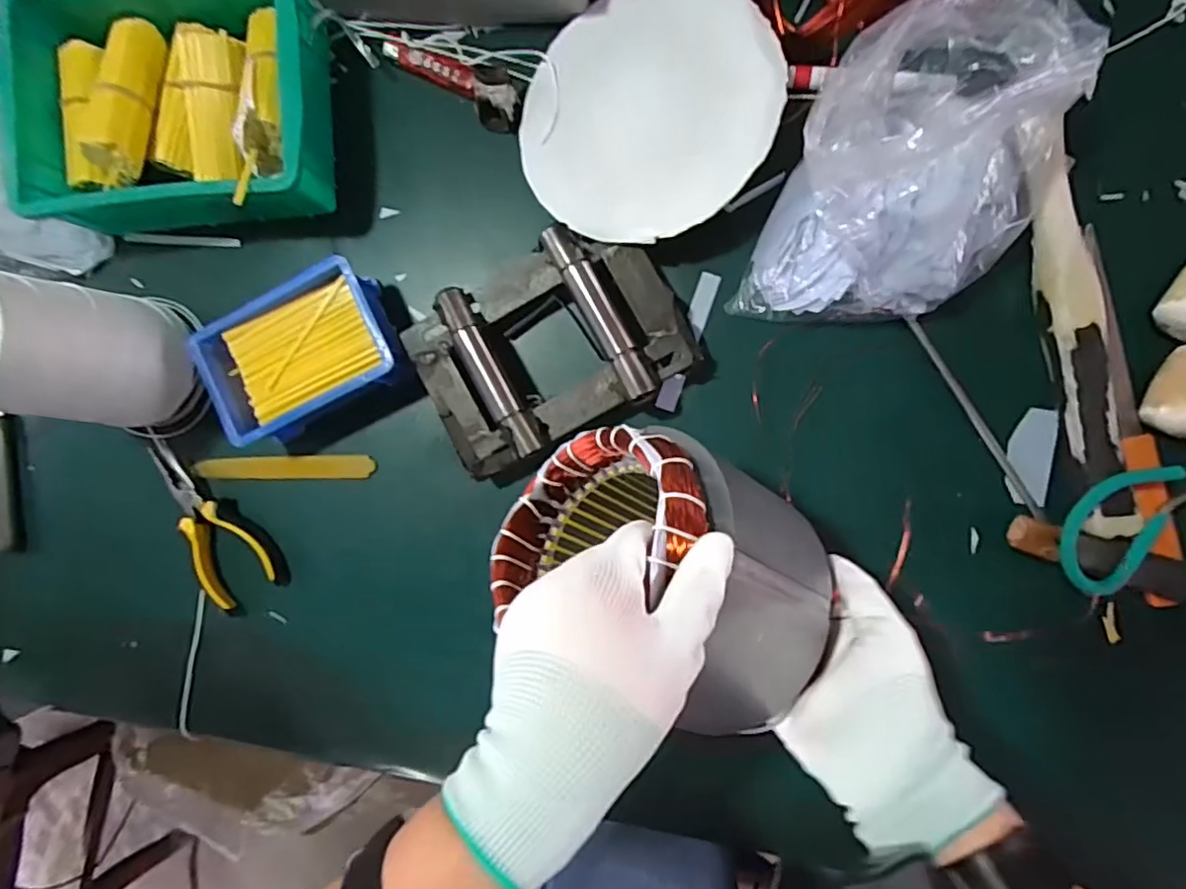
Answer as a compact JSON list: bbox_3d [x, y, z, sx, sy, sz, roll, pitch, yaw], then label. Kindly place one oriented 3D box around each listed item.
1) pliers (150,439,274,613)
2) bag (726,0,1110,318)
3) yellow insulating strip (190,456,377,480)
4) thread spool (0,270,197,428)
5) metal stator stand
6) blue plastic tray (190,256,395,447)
[{"bbox_3d":[-0.331,0.061,0.520,0.056,0.016,0.153,-34,87,6],"label":"pliers"},{"bbox_3d":[0.217,-0.189,0.409,0.160,0.116,0.237,20,93,6],"label":"bag"},{"bbox_3d":[-0.259,0.020,0.520,0.152,0.009,0.020,-1,90,6],"label":"yellow insulating strip"},{"bbox_3d":[-0.383,-0.065,0.445,0.087,0.154,0.100,5,91,6],"label":"thread spool"},{"bbox_3d":[-0.034,-0.073,0.468,0.197,0.045,0.131,-27,88,6],"label":"metal stator stand"},{"bbox_3d":[-0.225,-0.070,0.488,0.140,0.054,0.097,-27,88,6],"label":"blue plastic tray"}]

